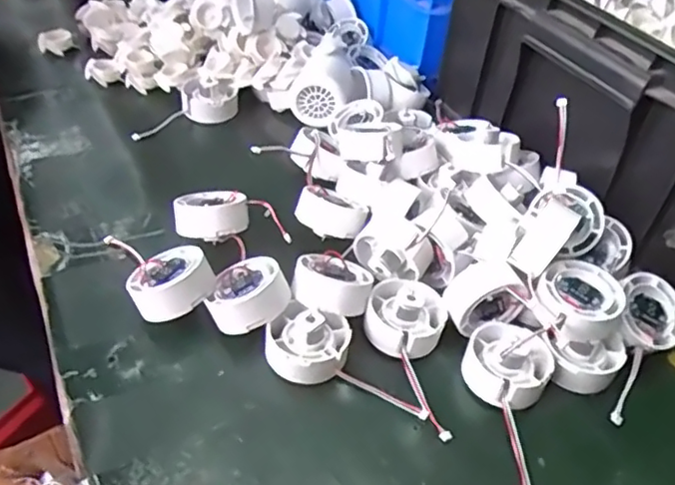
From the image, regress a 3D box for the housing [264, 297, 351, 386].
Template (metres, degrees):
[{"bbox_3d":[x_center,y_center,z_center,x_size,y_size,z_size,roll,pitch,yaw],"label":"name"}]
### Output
[{"bbox_3d":[-0.020,0.067,0.410,0.049,0.034,0.047,3,44,-3],"label":"housing"}]

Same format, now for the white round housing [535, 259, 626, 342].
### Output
[{"bbox_3d":[0.161,0.040,0.420,0.058,0.021,0.050,-23,51,-27],"label":"white round housing"}]

